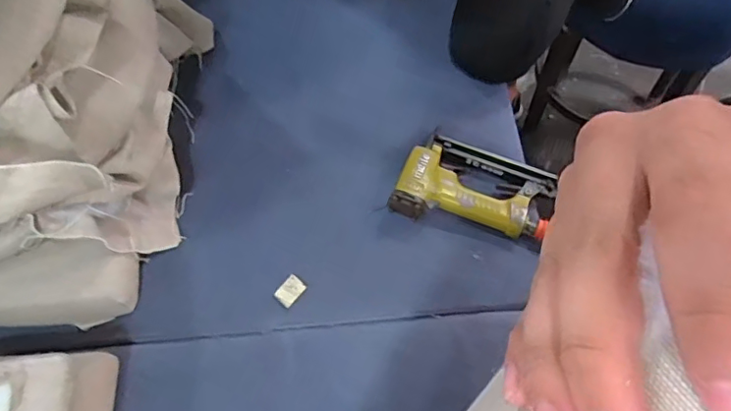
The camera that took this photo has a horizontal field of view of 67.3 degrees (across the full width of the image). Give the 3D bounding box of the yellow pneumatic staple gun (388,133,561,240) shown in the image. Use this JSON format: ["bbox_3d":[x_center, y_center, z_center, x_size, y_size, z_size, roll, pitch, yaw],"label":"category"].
[{"bbox_3d":[0.148,-0.024,0.727,0.200,0.042,0.130,17,66,10],"label":"yellow pneumatic staple gun"}]

